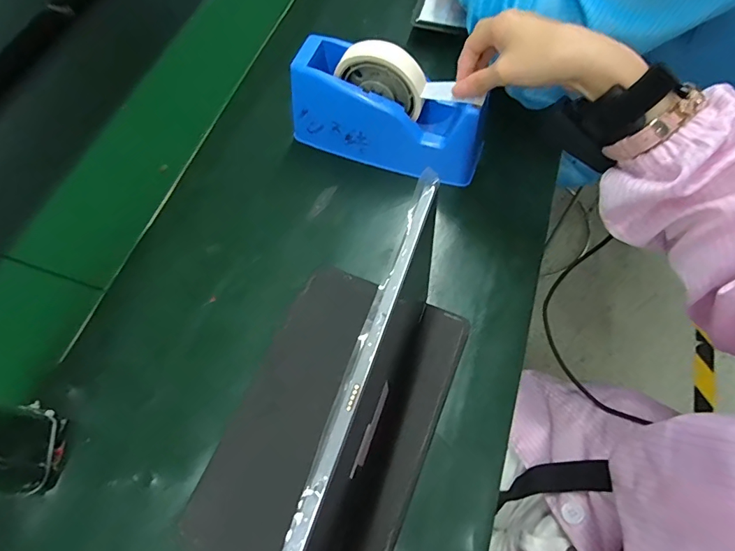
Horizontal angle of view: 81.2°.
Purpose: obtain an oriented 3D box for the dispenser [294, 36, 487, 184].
[{"bbox_3d":[0.020,-0.164,0.424,0.187,0.108,0.060,22,68,13],"label":"dispenser"}]

